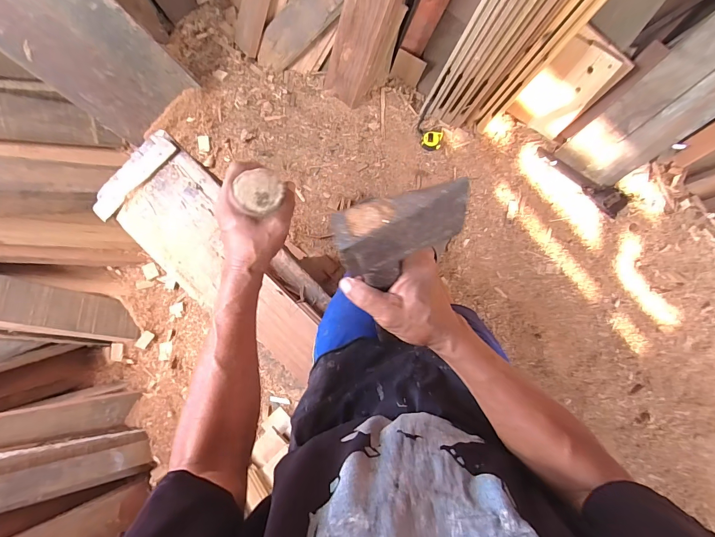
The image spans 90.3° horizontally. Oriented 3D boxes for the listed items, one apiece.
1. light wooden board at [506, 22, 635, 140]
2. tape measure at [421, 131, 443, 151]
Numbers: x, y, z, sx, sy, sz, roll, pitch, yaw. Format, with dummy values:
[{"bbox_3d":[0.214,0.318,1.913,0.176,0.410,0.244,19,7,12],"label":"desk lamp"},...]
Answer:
[{"bbox_3d":[0.654,-0.567,1.126,0.195,0.300,0.039,37,55,0],"label":"light wooden board"},{"bbox_3d":[0.258,-0.445,1.229,0.069,0.024,0.073,0,89,-1],"label":"tape measure"}]

